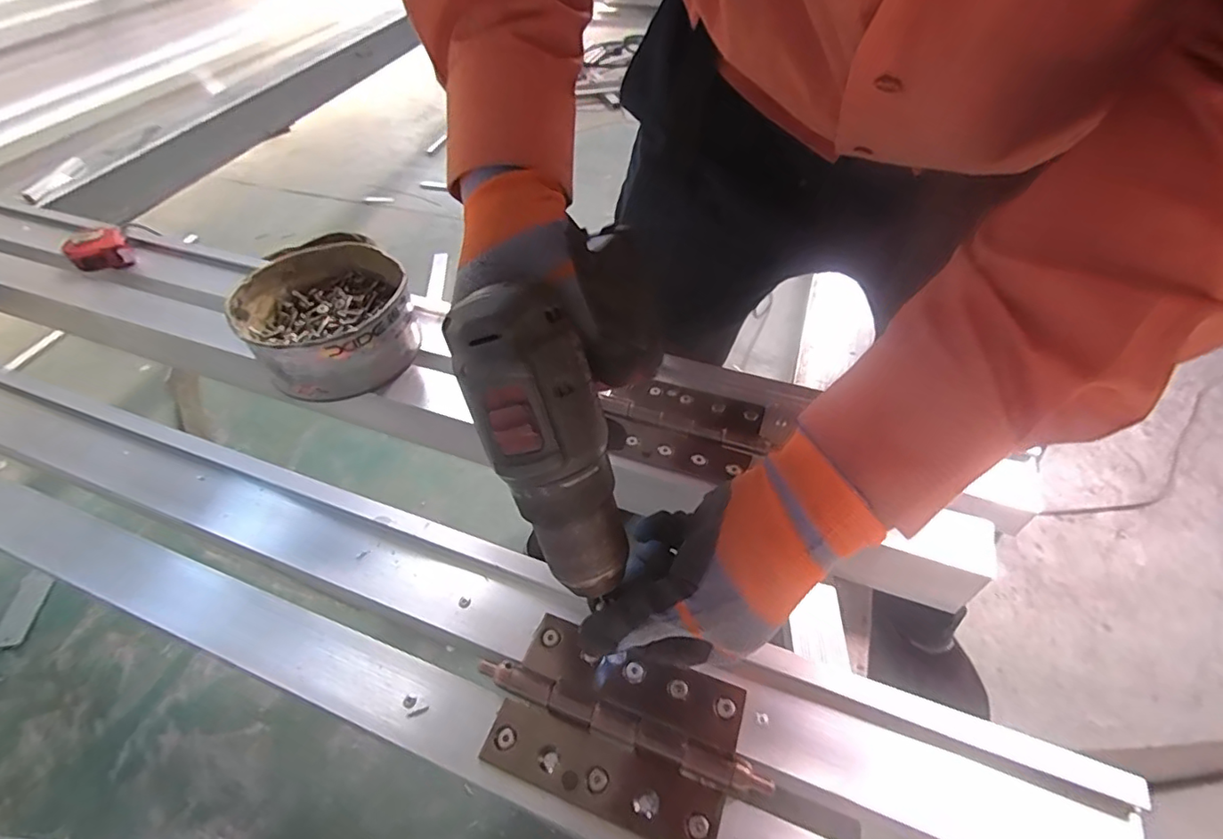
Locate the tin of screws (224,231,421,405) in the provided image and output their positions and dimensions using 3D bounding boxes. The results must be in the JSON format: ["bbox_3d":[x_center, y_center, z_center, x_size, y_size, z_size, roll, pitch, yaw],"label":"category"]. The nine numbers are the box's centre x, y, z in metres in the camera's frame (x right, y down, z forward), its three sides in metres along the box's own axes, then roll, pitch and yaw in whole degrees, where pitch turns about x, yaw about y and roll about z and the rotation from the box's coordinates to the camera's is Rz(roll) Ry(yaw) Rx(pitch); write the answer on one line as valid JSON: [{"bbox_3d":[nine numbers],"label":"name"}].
[{"bbox_3d":[-0.287,-0.099,0.571,0.147,0.071,0.159,-1,49,1],"label":"tin of screws"}]

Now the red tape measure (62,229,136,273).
[{"bbox_3d":[-0.659,-0.216,0.716,0.062,0.027,0.068,-35,56,-24],"label":"red tape measure"}]

